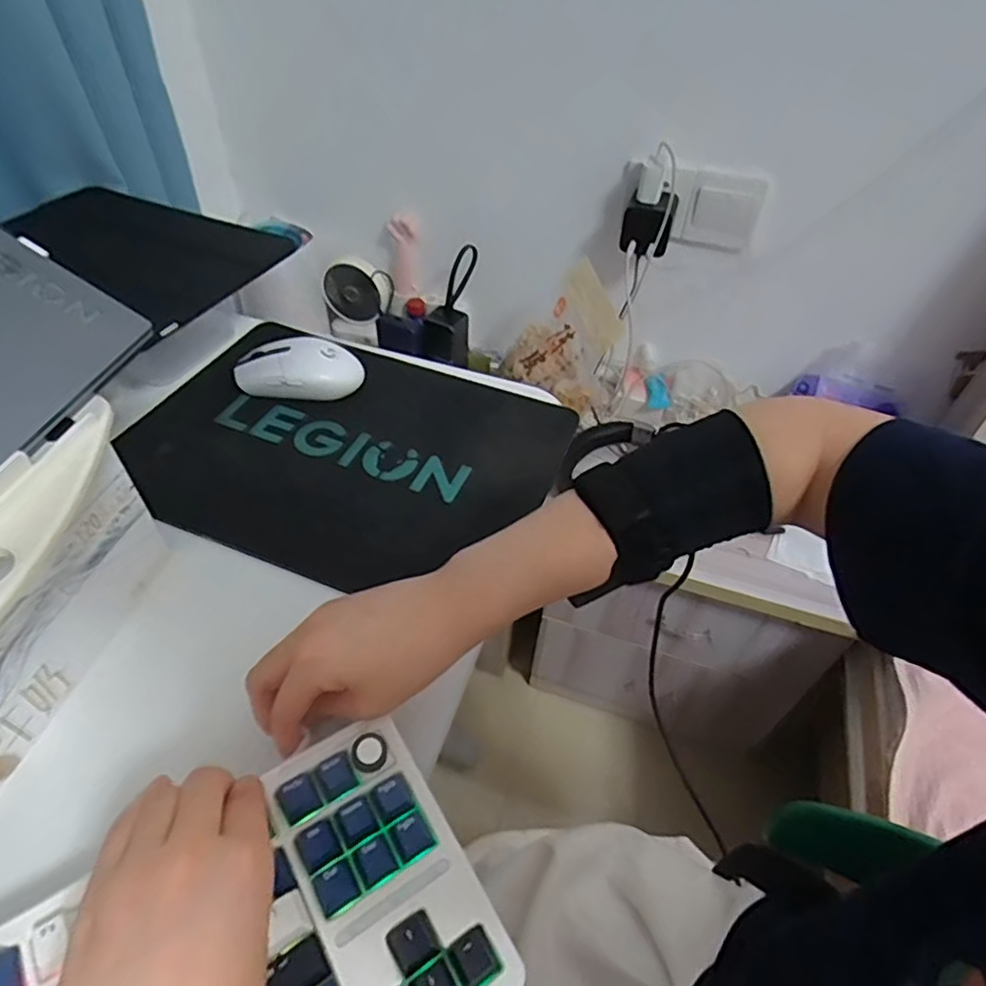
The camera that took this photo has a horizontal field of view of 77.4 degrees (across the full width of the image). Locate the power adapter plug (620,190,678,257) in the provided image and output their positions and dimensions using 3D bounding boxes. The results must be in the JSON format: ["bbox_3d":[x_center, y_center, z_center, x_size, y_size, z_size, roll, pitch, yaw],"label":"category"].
[{"bbox_3d":[0.197,-0.342,0.781,0.060,0.062,0.056,15,48,11],"label":"power adapter plug"}]

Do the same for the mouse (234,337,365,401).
[{"bbox_3d":[-0.174,-0.110,0.552,0.108,0.035,0.049,0,47,-3],"label":"mouse"}]

